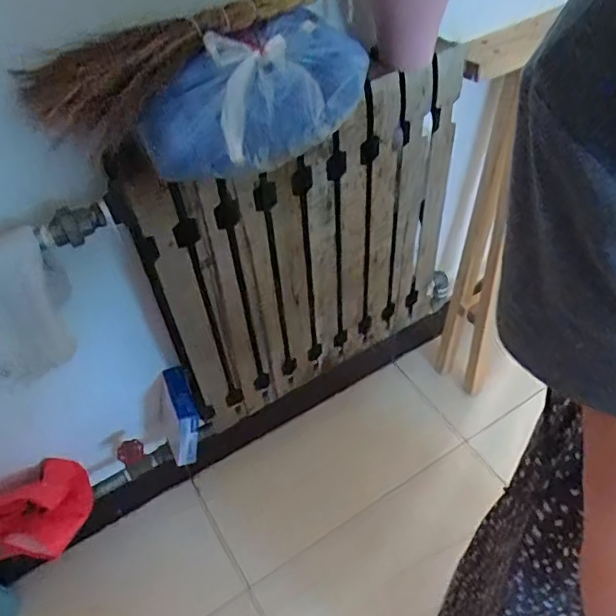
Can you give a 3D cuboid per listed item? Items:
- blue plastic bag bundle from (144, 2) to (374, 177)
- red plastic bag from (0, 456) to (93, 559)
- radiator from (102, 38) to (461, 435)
[{"bbox_3d":[-0.062,-0.252,0.693,0.290,0.098,0.133,-36,57,-24],"label":"blue plastic bag bundle"},{"bbox_3d":[-0.484,0.371,1.023,0.218,0.099,0.163,-31,55,-21],"label":"red plastic bag"},{"bbox_3d":[0.036,-0.081,0.995,0.573,0.648,0.076,-28,53,-19],"label":"radiator"}]

